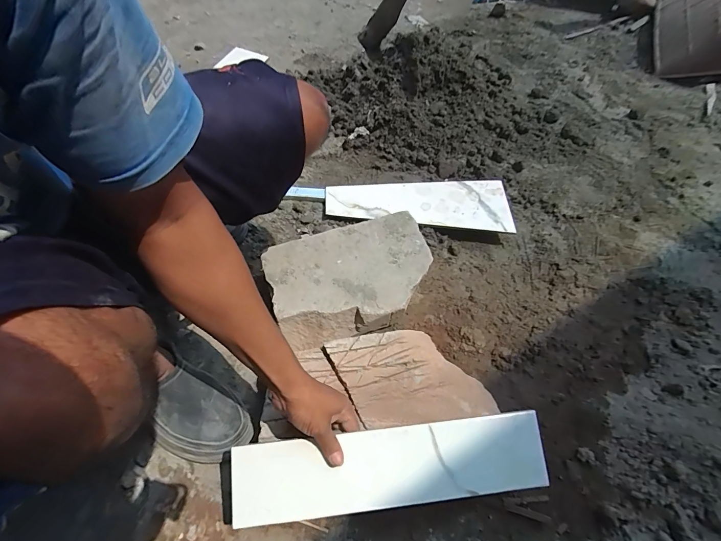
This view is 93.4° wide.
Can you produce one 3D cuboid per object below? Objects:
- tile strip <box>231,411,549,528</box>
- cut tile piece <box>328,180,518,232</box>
[{"bbox_3d":[0.037,0.250,0.429,0.387,0.009,0.088,-5,76,-3],"label":"tile strip"},{"bbox_3d":[0.124,-0.155,0.746,0.393,0.018,0.129,5,63,3],"label":"cut tile piece"}]

